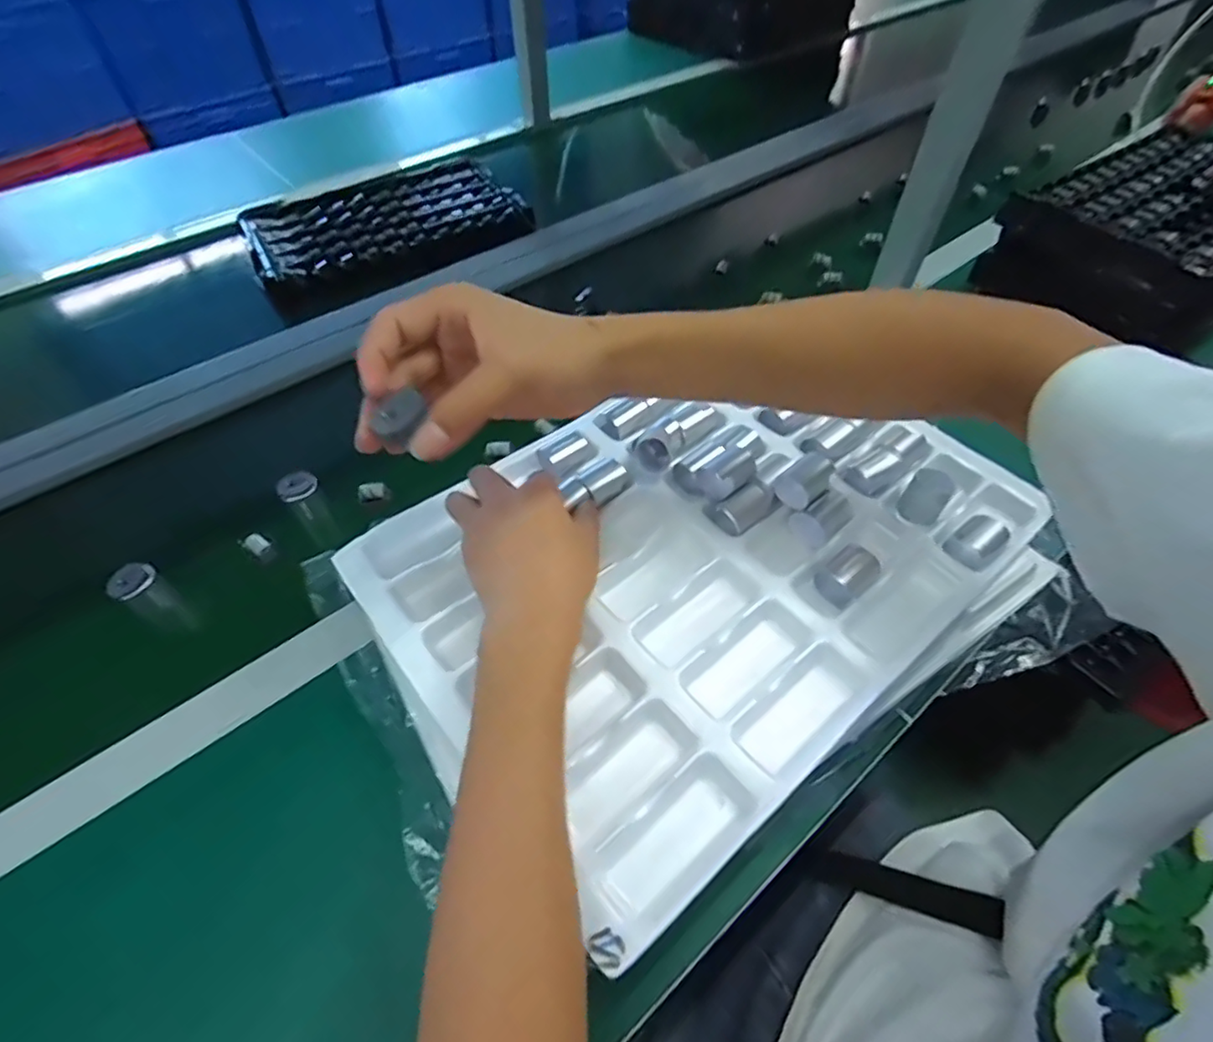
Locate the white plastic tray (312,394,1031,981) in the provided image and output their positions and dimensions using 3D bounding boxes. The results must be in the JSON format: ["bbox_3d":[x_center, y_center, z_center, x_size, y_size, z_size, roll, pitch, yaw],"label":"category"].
[{"bbox_3d":[0.071,0.012,0.437,0.431,0.040,0.306,-33,61,-24],"label":"white plastic tray"}]

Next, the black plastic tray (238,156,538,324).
[{"bbox_3d":[-0.304,-0.420,0.834,0.359,0.039,0.235,-23,57,-18],"label":"black plastic tray"}]

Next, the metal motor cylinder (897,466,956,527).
[{"bbox_3d":[0.245,-0.020,0.458,0.030,0.027,0.032,32,59,21],"label":"metal motor cylinder"}]

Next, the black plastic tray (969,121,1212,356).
[{"bbox_3d":[0.612,-0.324,0.661,0.354,0.089,0.217,-30,59,-22],"label":"black plastic tray"}]

